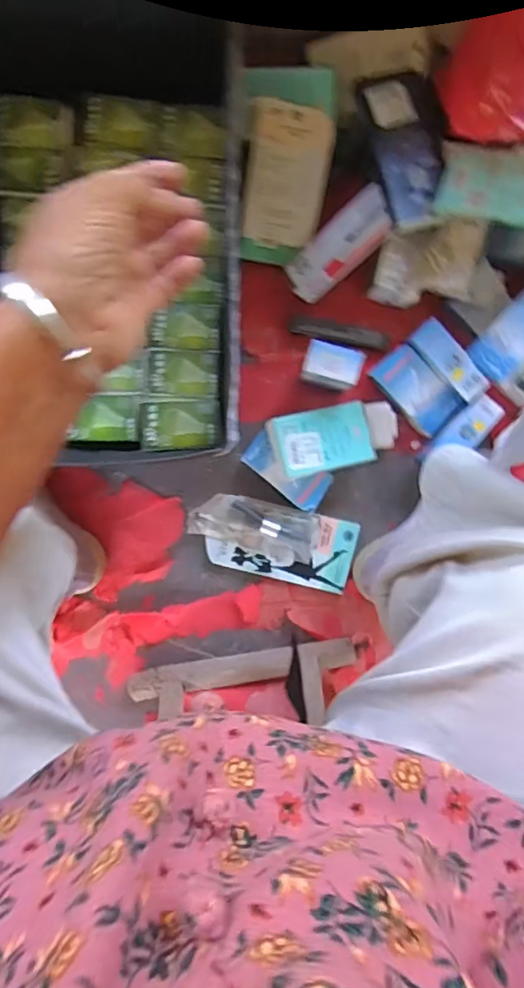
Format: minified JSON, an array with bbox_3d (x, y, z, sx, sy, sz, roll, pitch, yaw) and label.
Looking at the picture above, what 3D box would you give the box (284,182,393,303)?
[{"bbox_3d":[0.086,-0.278,0.628,0.130,0.022,0.051,-40,95,27],"label":"box"}]

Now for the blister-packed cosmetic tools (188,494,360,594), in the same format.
[{"bbox_3d":[0.013,0.059,0.694,0.202,0.030,0.090,13,92,-3],"label":"blister-packed cosmetic tools"}]

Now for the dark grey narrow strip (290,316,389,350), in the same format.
[{"bbox_3d":[0.094,-0.195,0.677,0.117,0.009,0.021,11,93,-3],"label":"dark grey narrow strip"}]

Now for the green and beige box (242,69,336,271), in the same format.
[{"bbox_3d":[0.024,-0.364,0.631,0.101,0.031,0.196,9,111,-3],"label":"green and beige box"}]

